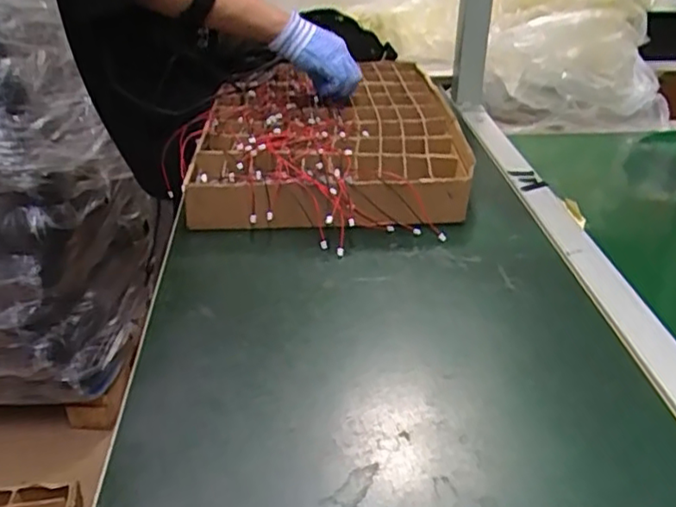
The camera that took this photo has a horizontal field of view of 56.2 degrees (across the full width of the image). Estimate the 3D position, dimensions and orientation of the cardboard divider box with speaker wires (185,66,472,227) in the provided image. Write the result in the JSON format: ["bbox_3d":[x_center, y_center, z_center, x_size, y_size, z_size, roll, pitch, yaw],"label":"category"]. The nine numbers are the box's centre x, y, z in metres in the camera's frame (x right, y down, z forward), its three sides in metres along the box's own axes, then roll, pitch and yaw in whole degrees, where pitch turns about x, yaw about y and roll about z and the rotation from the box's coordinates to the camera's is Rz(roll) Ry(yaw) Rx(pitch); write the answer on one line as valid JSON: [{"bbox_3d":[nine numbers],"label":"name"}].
[{"bbox_3d":[-0.009,-0.149,0.806,0.310,0.071,0.417,0,33,0],"label":"cardboard divider box with speaker wires"}]

